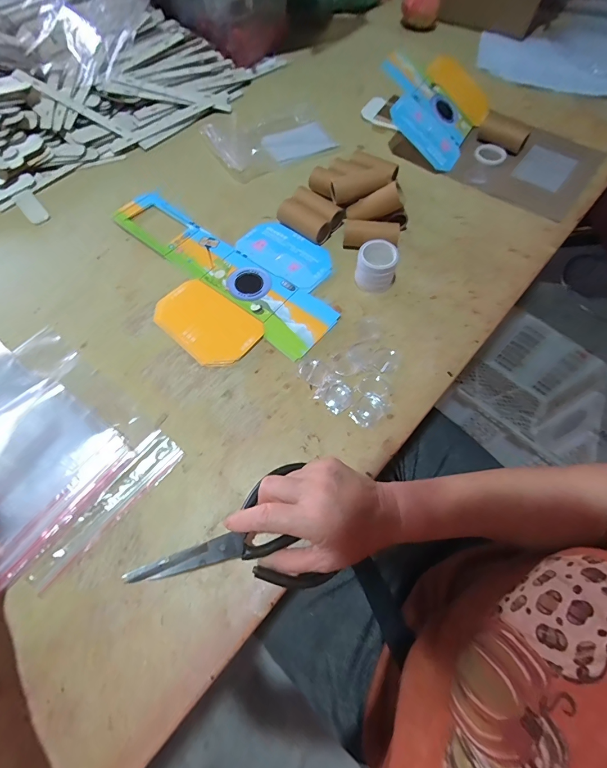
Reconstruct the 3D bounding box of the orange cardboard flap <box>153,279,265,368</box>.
[{"bbox_3d":[-0.117,-0.074,0.435,0.126,0.005,0.082,38,70,15],"label":"orange cardboard flap"}]

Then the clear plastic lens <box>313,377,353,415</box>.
[{"bbox_3d":[0.036,0.012,0.396,0.033,0.005,0.036,-40,72,-17],"label":"clear plastic lens"}]

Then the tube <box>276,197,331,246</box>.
[{"bbox_3d":[-0.001,-0.224,0.493,0.074,0.026,0.029,33,69,13],"label":"tube"}]

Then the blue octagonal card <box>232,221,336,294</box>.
[{"bbox_3d":[-0.023,-0.178,0.488,0.131,0.006,0.078,33,69,13],"label":"blue octagonal card"}]

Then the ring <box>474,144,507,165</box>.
[{"bbox_3d":[0.301,-0.374,0.586,0.051,0.007,0.051,0,65,-1],"label":"ring"}]

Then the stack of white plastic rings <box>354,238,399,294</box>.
[{"bbox_3d":[0.090,-0.145,0.450,0.047,0.050,0.041,15,66,6],"label":"stack of white plastic rings"}]

